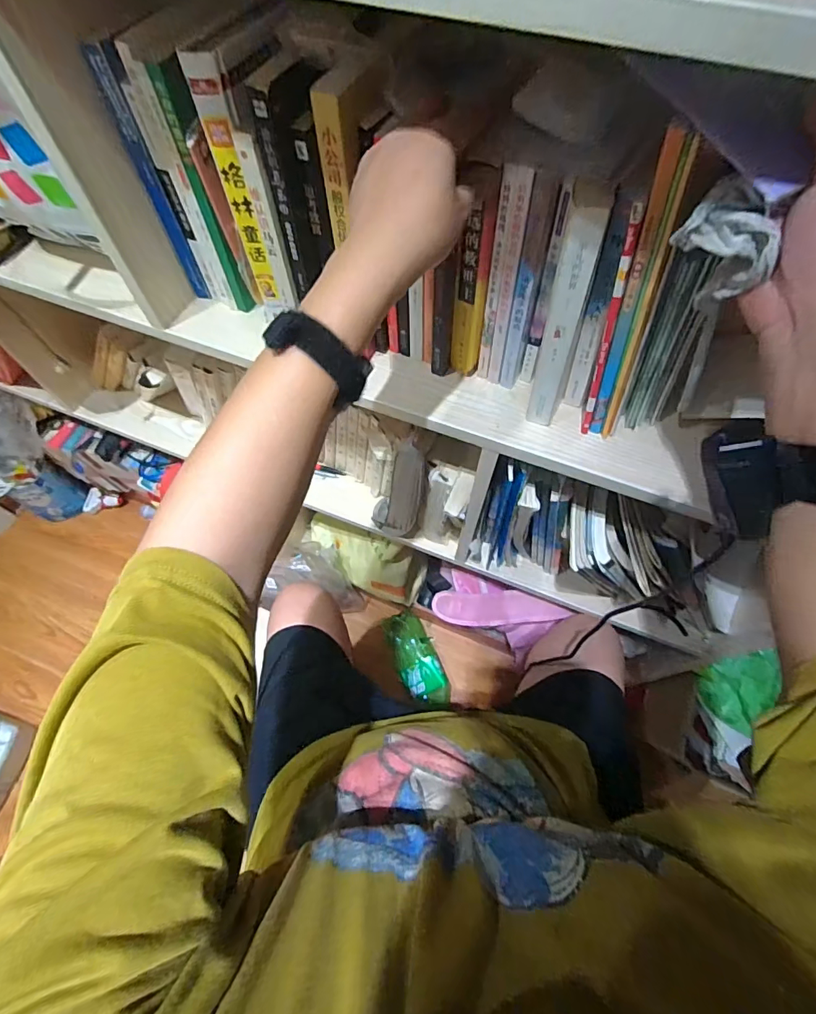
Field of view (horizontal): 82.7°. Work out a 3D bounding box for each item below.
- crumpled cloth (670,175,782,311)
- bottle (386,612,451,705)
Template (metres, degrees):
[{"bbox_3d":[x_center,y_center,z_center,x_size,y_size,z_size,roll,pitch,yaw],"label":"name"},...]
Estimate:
[{"bbox_3d":[0.183,-0.150,0.274,0.050,0.063,0.034,22,65,10],"label":"crumpled cloth"},{"bbox_3d":[0.022,0.366,1.115,0.096,0.072,0.222,-22,65,-11],"label":"bottle"}]

